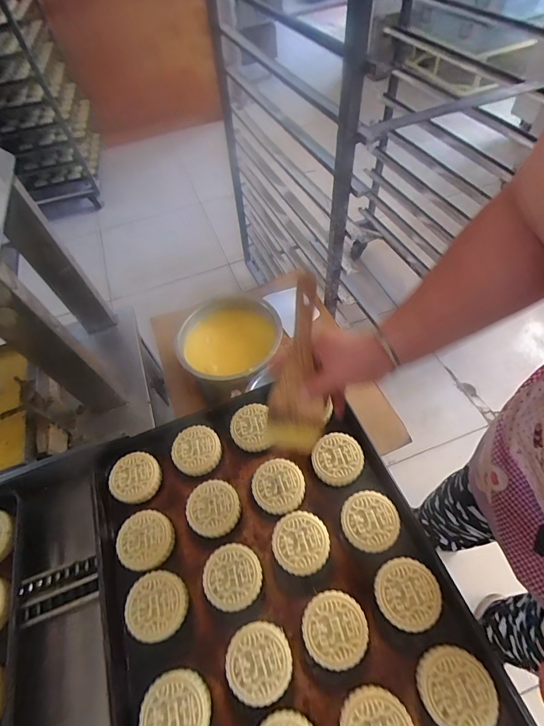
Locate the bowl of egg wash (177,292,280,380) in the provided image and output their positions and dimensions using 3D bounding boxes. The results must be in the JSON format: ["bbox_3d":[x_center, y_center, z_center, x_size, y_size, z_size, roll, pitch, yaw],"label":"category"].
[{"bbox_3d":[-0.087,-0.052,0.805,0.231,0.064,0.225,-2,53,2],"label":"bowl of egg wash"}]

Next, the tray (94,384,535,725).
[{"bbox_3d":[0.010,0.302,0.425,0.395,0.054,0.575,-19,55,-11],"label":"tray"}]

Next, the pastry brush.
[{"bbox_3d":[0.036,0.007,0.460,0.070,0.223,0.032,5,13,7],"label":"pastry brush"}]

